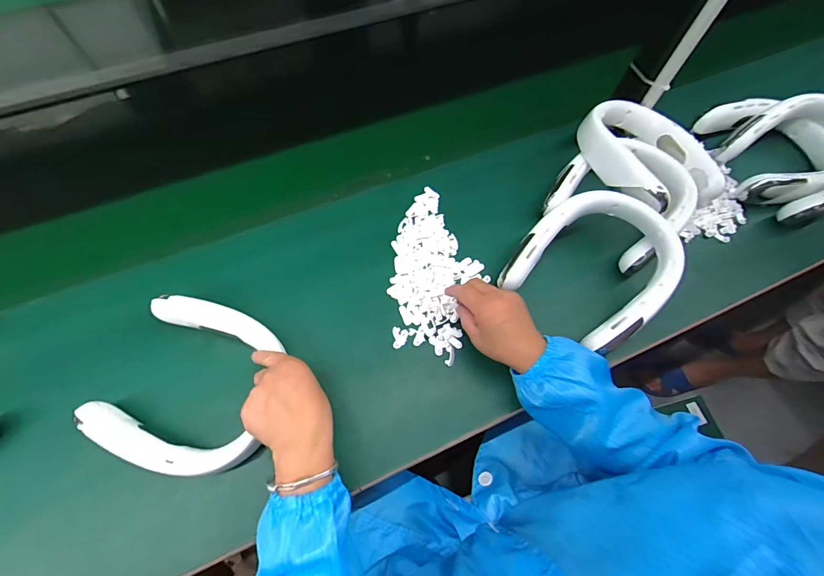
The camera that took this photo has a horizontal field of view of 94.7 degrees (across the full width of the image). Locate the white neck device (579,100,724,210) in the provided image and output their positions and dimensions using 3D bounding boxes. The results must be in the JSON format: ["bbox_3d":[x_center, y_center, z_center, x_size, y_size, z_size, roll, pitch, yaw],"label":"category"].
[{"bbox_3d":[0.357,-0.205,0.574,0.175,0.081,0.194,-22,70,-11],"label":"white neck device"}]

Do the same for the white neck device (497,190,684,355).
[{"bbox_3d":[0.235,-0.031,0.499,0.178,0.086,0.190,36,71,12],"label":"white neck device"}]

